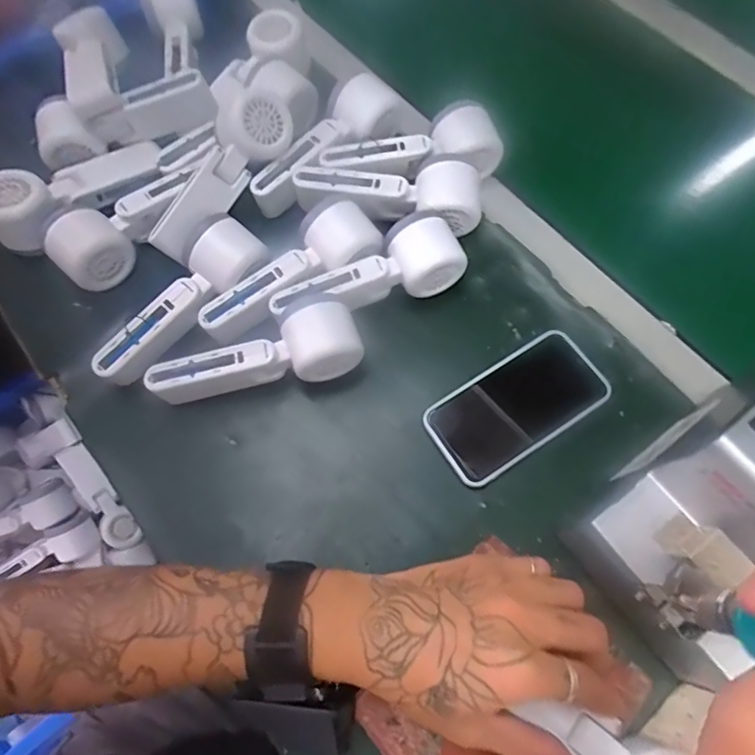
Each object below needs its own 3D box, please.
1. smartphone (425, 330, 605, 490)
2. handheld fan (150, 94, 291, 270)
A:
[{"bbox_3d":[0.113,0.024,0.427,0.145,0.012,0.076,-31,70,-12],"label":"smartphone"},{"bbox_3d":[-0.140,-0.180,0.458,0.067,0.043,0.169,37,88,13],"label":"handheld fan"}]

